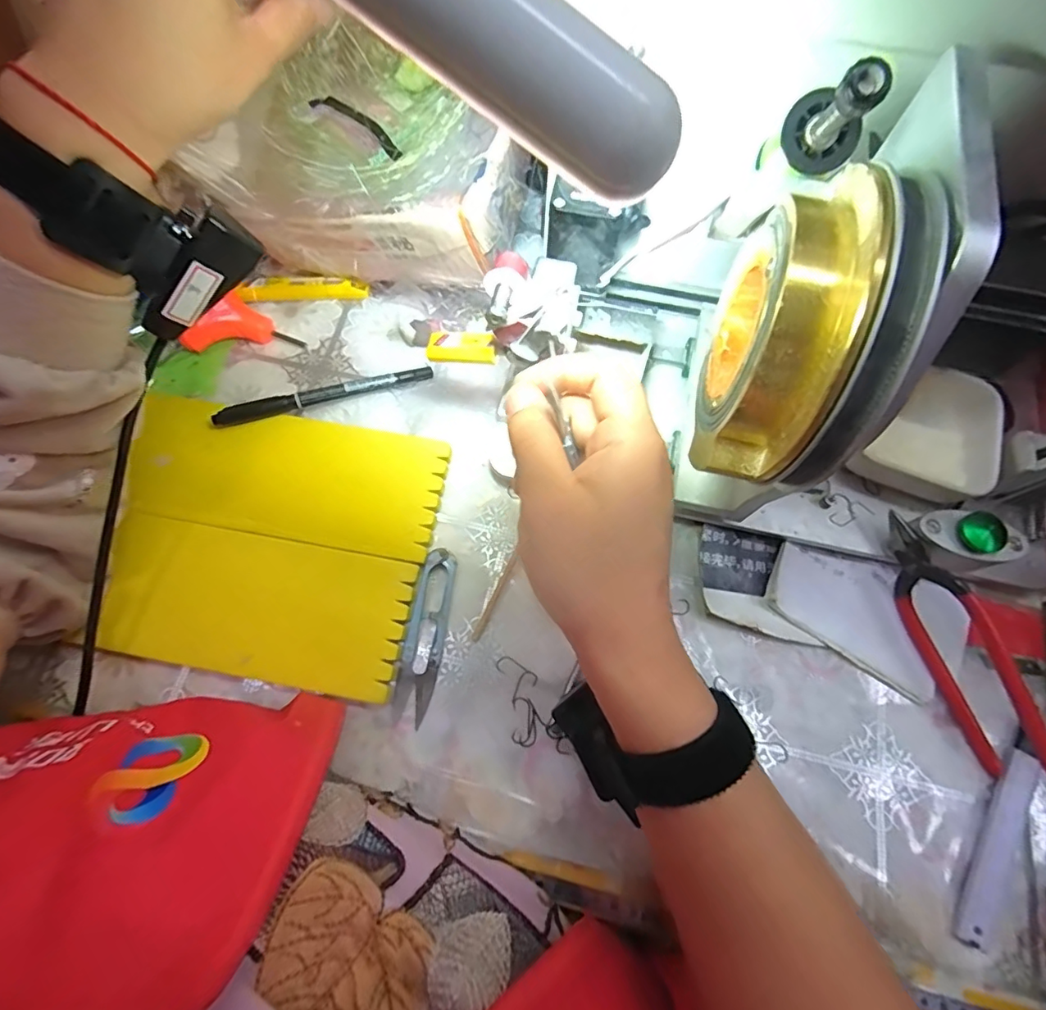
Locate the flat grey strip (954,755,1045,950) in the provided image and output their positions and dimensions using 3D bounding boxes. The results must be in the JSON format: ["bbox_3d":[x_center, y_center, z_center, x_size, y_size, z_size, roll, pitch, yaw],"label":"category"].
[{"bbox_3d":[0.254,0.182,0.277,0.017,0.007,0.102,31,75,10],"label":"flat grey strip"}]

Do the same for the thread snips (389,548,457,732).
[{"bbox_3d":[-0.058,0.076,0.309,0.023,0.009,0.098,10,73,4],"label":"thread snips"}]

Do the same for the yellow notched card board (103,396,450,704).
[{"bbox_3d":[-0.156,0.020,0.318,0.189,0.009,0.161,9,72,4],"label":"yellow notched card board"}]

